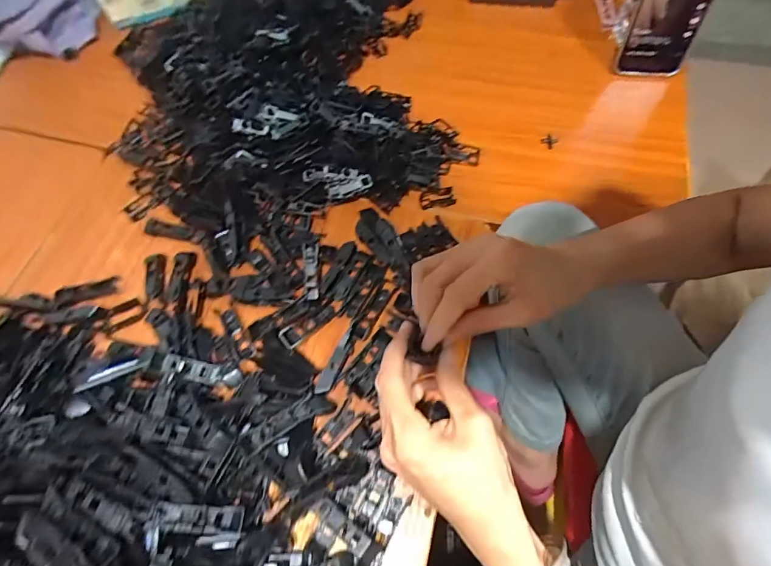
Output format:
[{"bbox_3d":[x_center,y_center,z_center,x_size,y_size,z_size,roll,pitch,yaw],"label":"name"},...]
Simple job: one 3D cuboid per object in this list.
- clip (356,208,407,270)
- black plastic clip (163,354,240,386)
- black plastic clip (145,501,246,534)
[{"bbox_3d":[-0.006,-0.048,0.437,0.031,0.016,0.081,-32,67,-12],"label":"clip"},{"bbox_3d":[-0.167,0.081,0.378,0.067,0.010,0.018,15,64,-8],"label":"black plastic clip"},{"bbox_3d":[-0.142,0.177,0.312,0.067,0.007,0.020,6,76,-7],"label":"black plastic clip"}]

